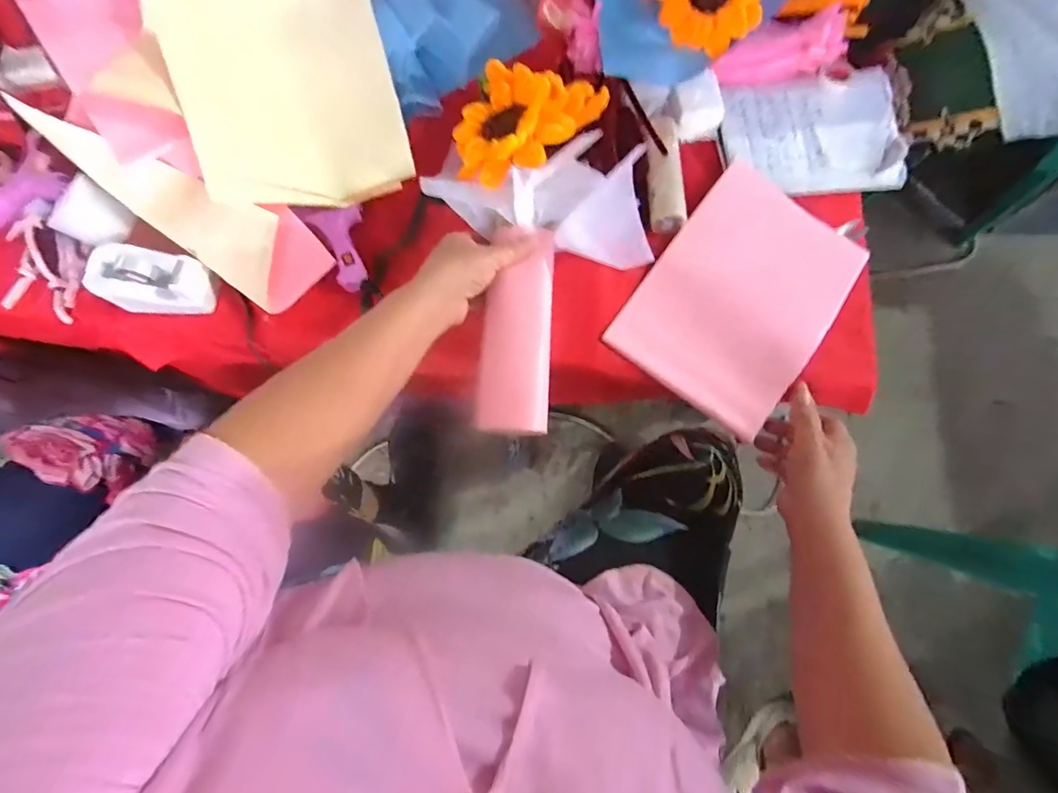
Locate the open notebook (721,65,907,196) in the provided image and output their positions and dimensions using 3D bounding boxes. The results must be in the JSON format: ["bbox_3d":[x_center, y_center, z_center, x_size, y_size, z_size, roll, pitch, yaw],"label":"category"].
[{"bbox_3d":[0.311,-0.290,0.513,0.190,0.029,0.129,-4,77,0],"label":"open notebook"}]

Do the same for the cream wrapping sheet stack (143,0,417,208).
[{"bbox_3d":[-0.247,-0.326,0.466,0.207,0.070,0.278,-16,78,-3],"label":"cream wrapping sheet stack"}]

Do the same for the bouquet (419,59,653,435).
[{"bbox_3d":[0.005,-0.138,0.422,0.181,0.081,0.336,6,84,2],"label":"bouquet"}]

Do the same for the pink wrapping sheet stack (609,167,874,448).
[{"bbox_3d":[0.225,-0.106,0.495,0.182,0.029,0.240,37,91,17],"label":"pink wrapping sheet stack"}]

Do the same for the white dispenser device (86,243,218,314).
[{"bbox_3d":[-0.373,-0.112,0.453,0.105,0.035,0.060,9,78,3],"label":"white dispenser device"}]

